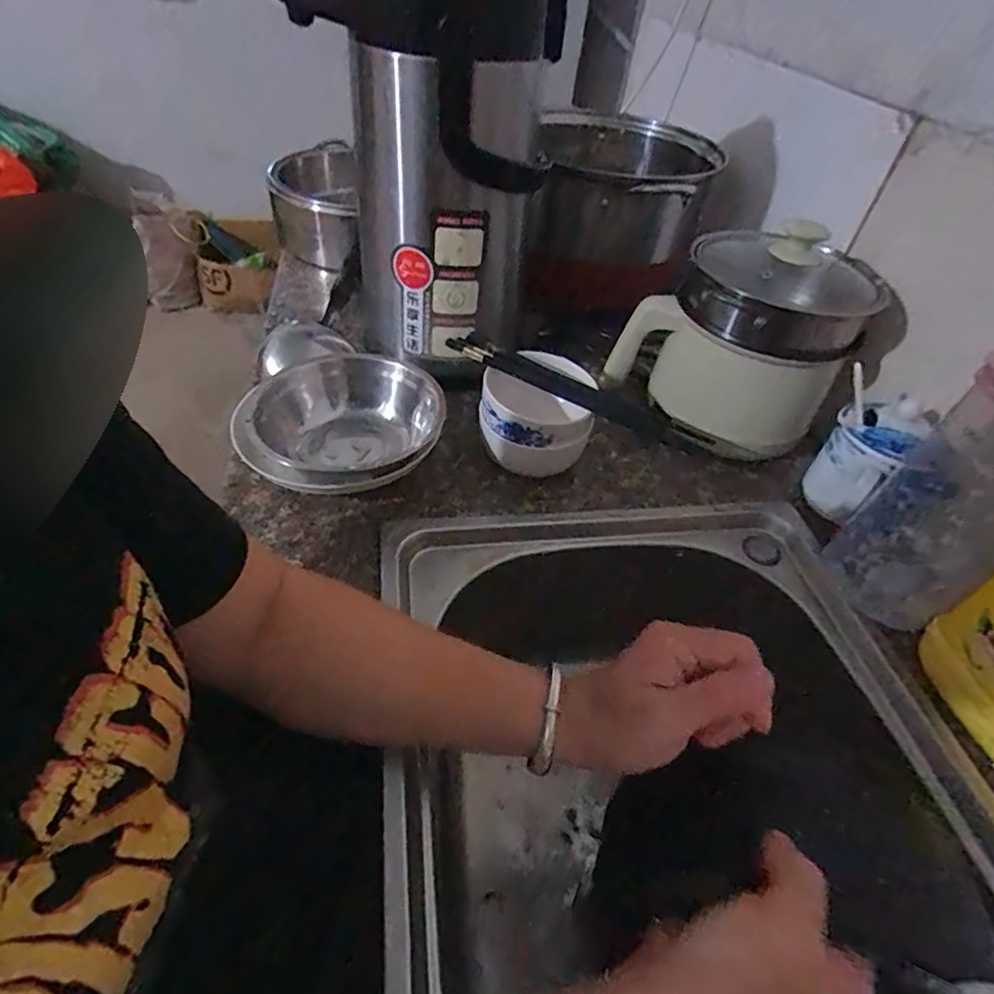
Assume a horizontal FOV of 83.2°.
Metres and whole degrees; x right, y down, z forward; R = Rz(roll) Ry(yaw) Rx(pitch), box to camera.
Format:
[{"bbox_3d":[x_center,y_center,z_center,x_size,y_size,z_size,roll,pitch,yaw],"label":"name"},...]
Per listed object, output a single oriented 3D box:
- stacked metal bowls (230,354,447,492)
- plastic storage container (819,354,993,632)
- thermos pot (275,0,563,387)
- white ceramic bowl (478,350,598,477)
[{"bbox_3d":[-0.135,-0.062,0.507,0.157,0.068,0.153,4,45,-4],"label":"stacked metal bowls"},{"bbox_3d":[0.322,0.004,0.395,0.078,0.213,0.082,-29,57,-31],"label":"plastic storage container"},{"bbox_3d":[-0.063,-0.308,0.513,0.180,0.352,0.135,30,49,19],"label":"thermos pot"},{"bbox_3d":[0.041,-0.065,0.519,0.102,0.085,0.106,4,46,-5],"label":"white ceramic bowl"}]

